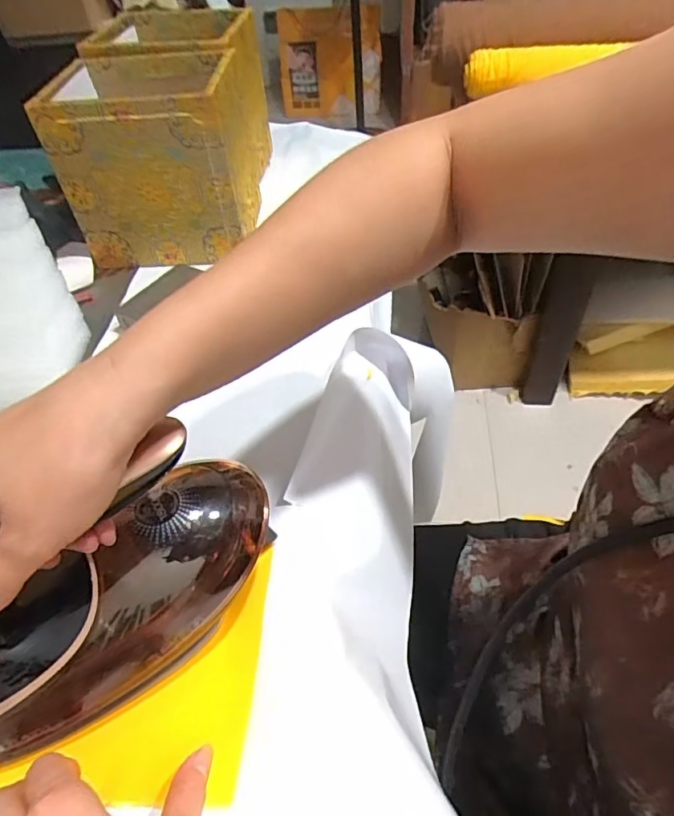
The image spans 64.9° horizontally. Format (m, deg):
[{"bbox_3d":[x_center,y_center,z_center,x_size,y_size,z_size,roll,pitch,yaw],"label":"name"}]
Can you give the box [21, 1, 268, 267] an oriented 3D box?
[{"bbox_3d":[-0.204,-0.348,0.667,0.208,0.178,0.315,0,48,3],"label":"box"}]

